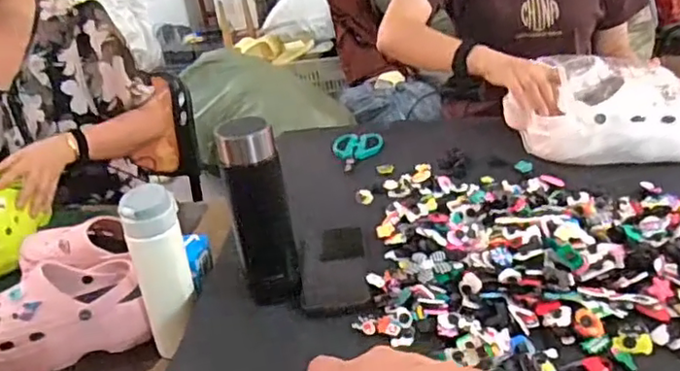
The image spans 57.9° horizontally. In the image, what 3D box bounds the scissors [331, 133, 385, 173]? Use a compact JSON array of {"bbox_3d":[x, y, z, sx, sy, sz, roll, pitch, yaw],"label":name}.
[{"bbox_3d":[0.033,-0.060,1.029,0.085,0.012,0.131,-8,29,0],"label":"scissors"}]

